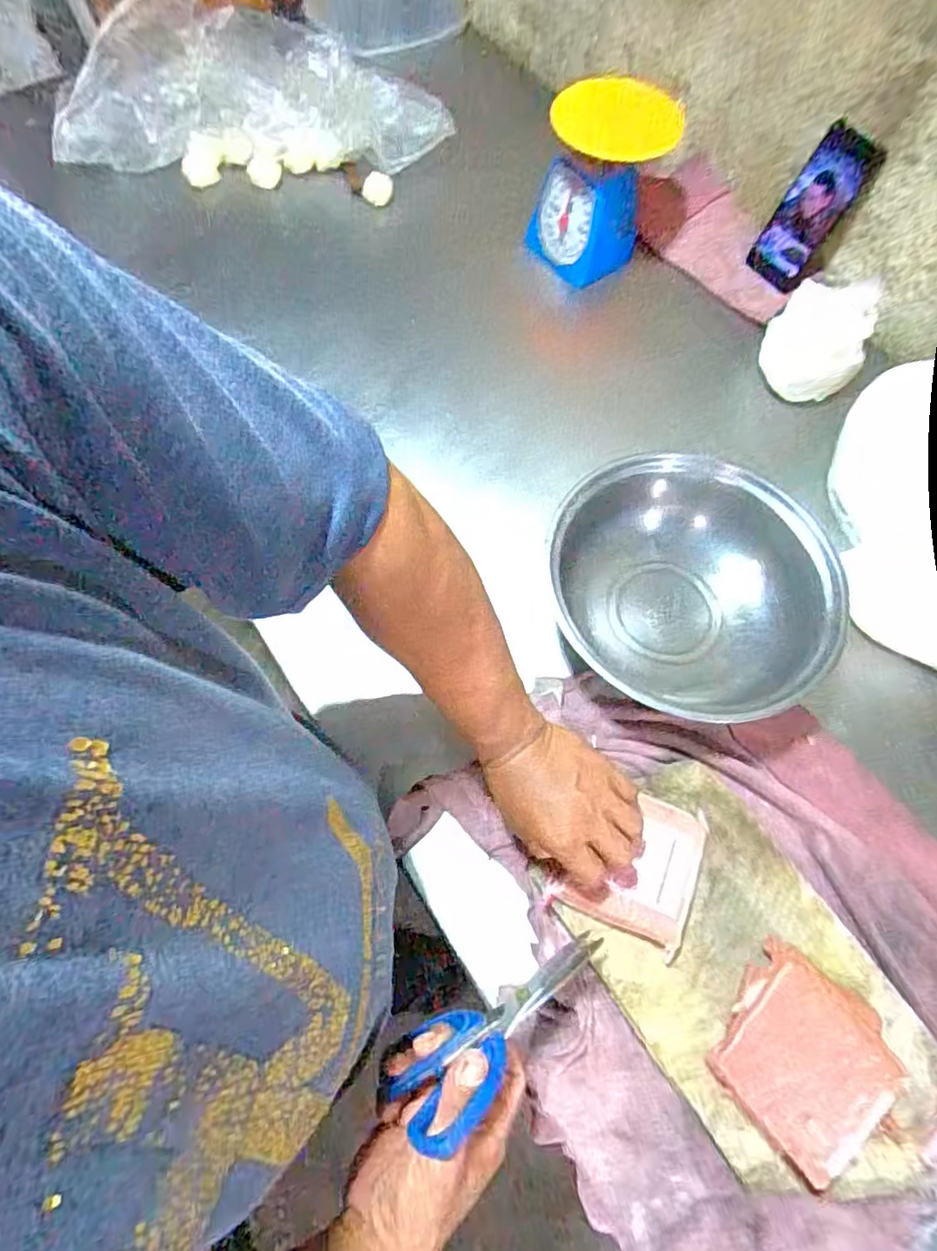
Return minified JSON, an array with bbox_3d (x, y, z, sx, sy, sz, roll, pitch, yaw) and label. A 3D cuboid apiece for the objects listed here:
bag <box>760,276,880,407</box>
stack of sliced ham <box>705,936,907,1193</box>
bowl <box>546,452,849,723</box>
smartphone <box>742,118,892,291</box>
[{"bbox_3d":[0.436,-0.356,0.724,0.119,0.083,0.123,30,71,11],"label":"bag"},{"bbox_3d":[0.241,0.310,0.424,0.113,0.038,0.108,-39,73,-14],"label":"stack of sliced ham"},{"bbox_3d":[0.214,-0.032,0.580,0.243,0.089,0.269,-17,69,-7],"label":"bowl"},{"bbox_3d":[0.429,-0.517,0.736,0.075,0.162,0.014,36,55,8],"label":"smartphone"}]

